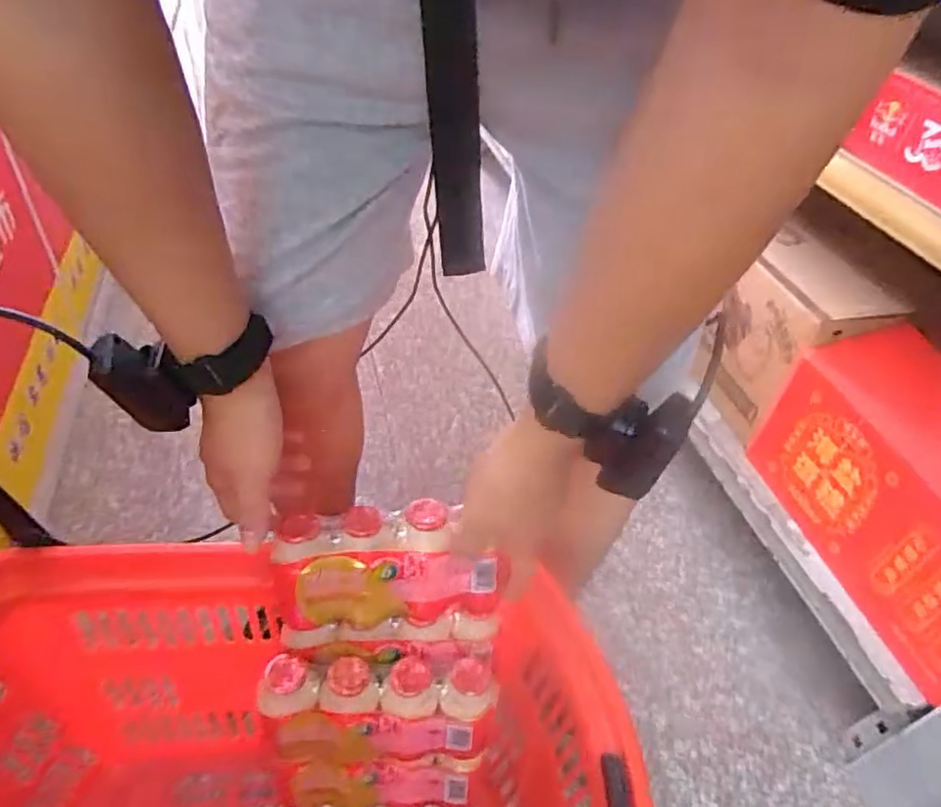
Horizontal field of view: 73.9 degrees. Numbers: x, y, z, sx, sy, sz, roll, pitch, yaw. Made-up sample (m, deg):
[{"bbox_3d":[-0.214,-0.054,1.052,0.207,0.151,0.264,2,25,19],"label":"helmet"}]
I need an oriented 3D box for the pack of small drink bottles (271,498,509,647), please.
[{"bbox_3d":[-0.061,0.130,0.472,0.163,0.114,0.050,1,43,-7],"label":"pack of small drink bottles"}]

